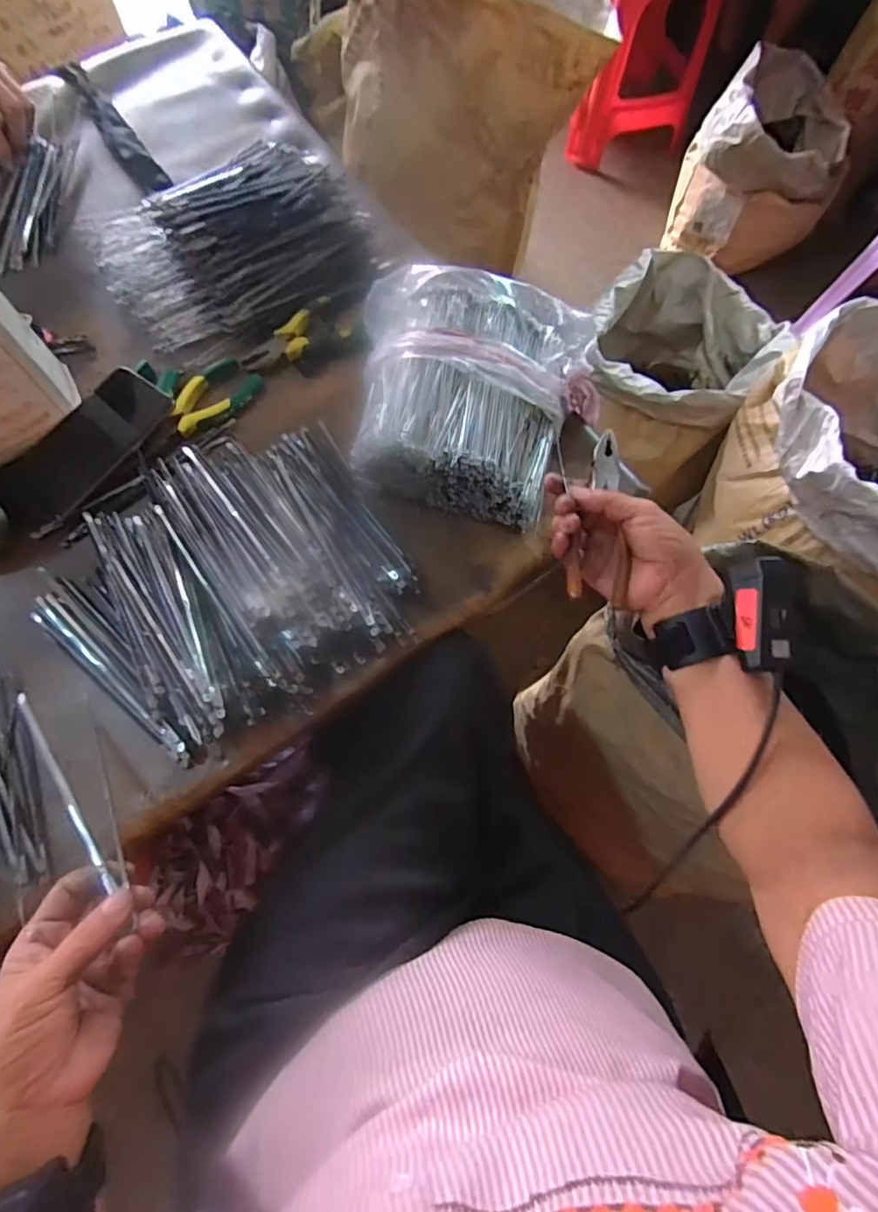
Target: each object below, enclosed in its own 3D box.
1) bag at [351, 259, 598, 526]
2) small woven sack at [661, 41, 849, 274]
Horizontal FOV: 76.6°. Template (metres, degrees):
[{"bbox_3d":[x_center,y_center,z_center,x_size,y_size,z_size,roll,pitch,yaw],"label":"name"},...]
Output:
[{"bbox_3d":[0.027,-0.189,0.501,0.219,0.085,0.205,11,71,2],"label":"bag"},{"bbox_3d":[0.787,-1.075,1.371,0.357,0.324,0.326,-19,72,-8],"label":"small woven sack"}]

